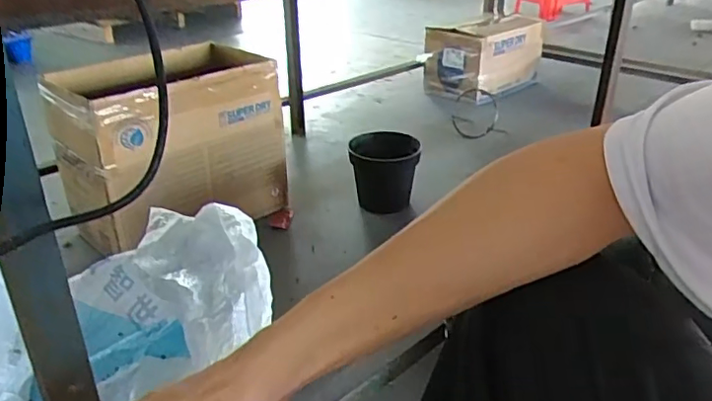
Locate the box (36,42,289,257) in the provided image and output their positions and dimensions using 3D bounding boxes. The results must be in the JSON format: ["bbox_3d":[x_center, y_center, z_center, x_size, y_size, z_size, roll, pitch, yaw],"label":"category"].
[{"bbox_3d":[-0.474,-0.152,1.463,0.332,0.361,0.486,23,36,37],"label":"box"}]

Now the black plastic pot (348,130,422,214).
[{"bbox_3d":[0.077,-0.065,1.576,0.187,0.196,0.151,0,28,1],"label":"black plastic pot"}]

